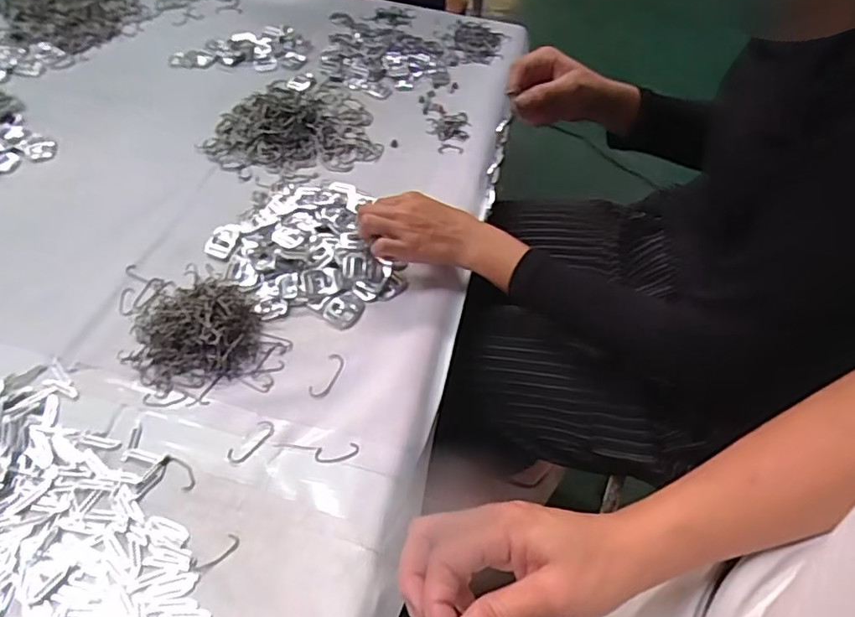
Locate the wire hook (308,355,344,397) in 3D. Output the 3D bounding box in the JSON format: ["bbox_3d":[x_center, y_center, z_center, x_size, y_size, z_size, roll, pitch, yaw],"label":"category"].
[{"bbox_3d":[-0.091,0.061,0.535,0.017,0.004,0.047,22,54,10],"label":"wire hook"}]

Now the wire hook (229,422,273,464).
[{"bbox_3d":[-0.148,0.112,0.492,0.017,0.004,0.044,34,57,18],"label":"wire hook"}]

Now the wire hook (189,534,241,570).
[{"bbox_3d":[-0.159,0.183,0.437,0.038,0.004,0.013,-30,61,-25],"label":"wire hook"}]

